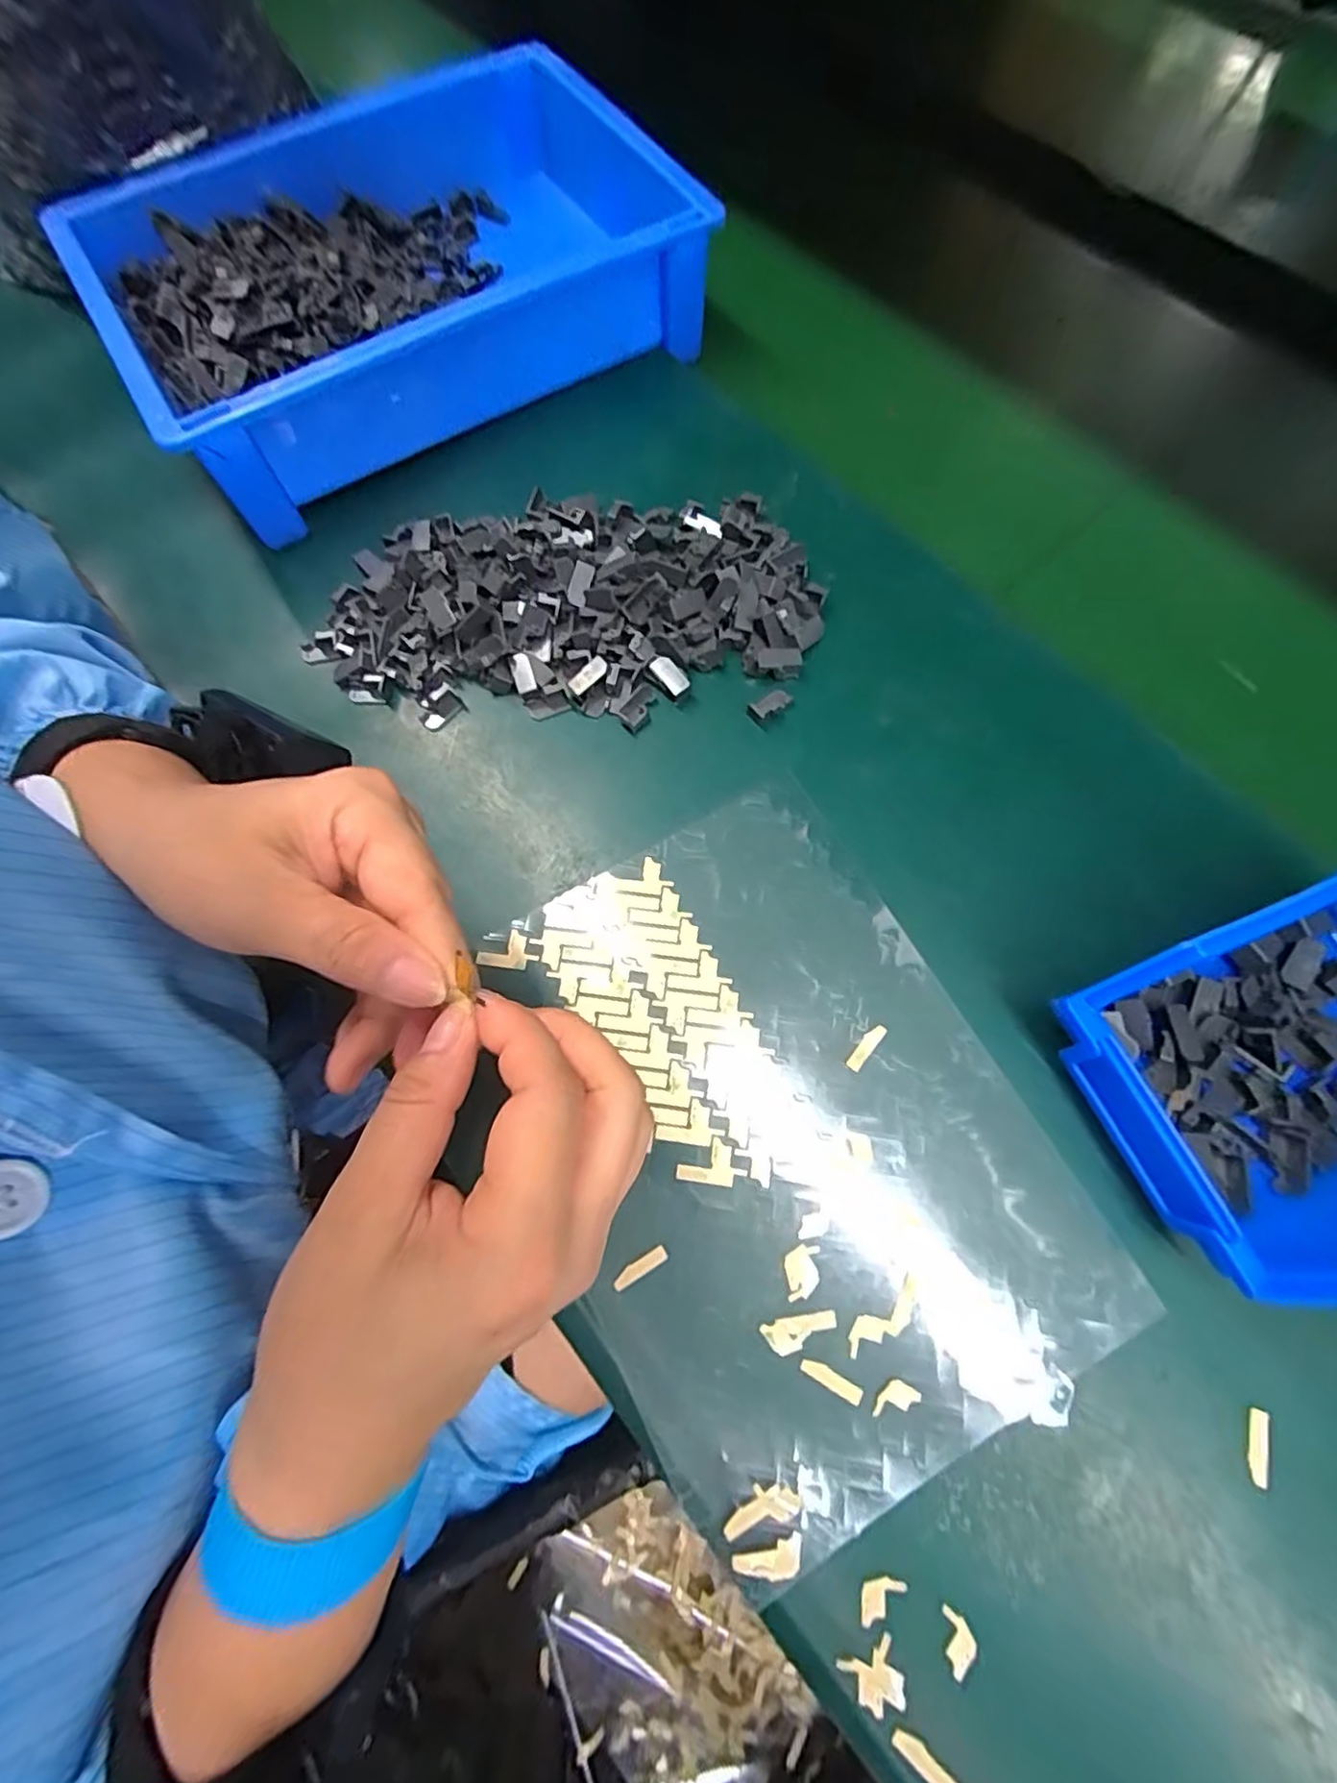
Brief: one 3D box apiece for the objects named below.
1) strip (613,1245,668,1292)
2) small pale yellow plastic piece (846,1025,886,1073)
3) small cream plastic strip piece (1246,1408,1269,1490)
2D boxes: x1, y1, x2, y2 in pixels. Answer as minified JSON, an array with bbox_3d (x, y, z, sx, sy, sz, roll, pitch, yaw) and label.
[{"bbox_3d":[-0.011,0.141,0.247,0.022,0.004,0.006,-32,74,-8],"label":"strip"},{"bbox_3d":[0.080,0.063,0.270,0.006,0.004,0.022,39,76,10],"label":"small pale yellow plastic piece"},{"bbox_3d":[0.199,0.187,0.223,0.005,0.004,0.022,15,74,6],"label":"small cream plastic strip piece"}]

